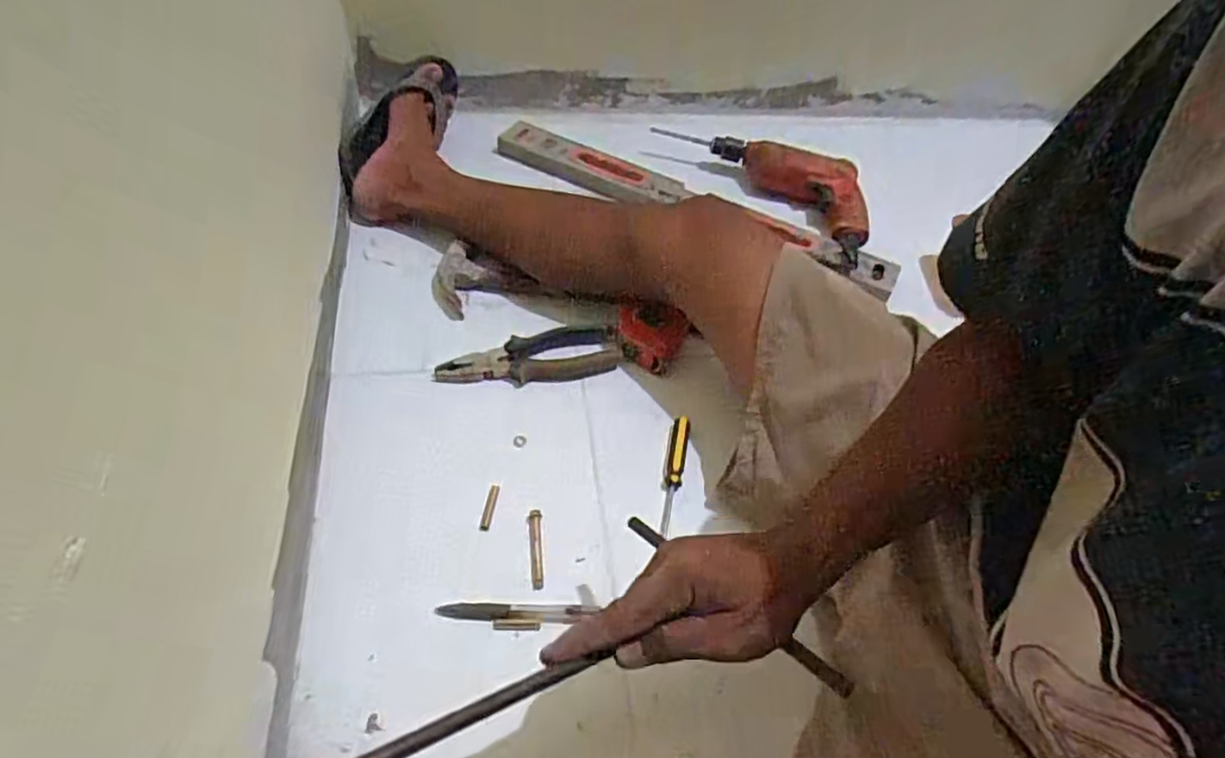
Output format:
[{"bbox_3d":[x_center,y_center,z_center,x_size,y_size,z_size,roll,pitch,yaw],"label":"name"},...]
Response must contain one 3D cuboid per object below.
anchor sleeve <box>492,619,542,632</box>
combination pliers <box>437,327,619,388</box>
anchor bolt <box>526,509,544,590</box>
[{"bbox_3d":[-0.078,0.200,0.535,0.039,0.006,0.007,4,53,-1],"label":"anchor sleeve"},{"bbox_3d":[-0.091,-0.022,0.694,0.184,0.024,0.054,-11,54,-12],"label":"combination pliers"},{"bbox_3d":[-0.067,0.149,0.580,0.013,0.012,0.070,-5,53,-8],"label":"anchor bolt"}]

